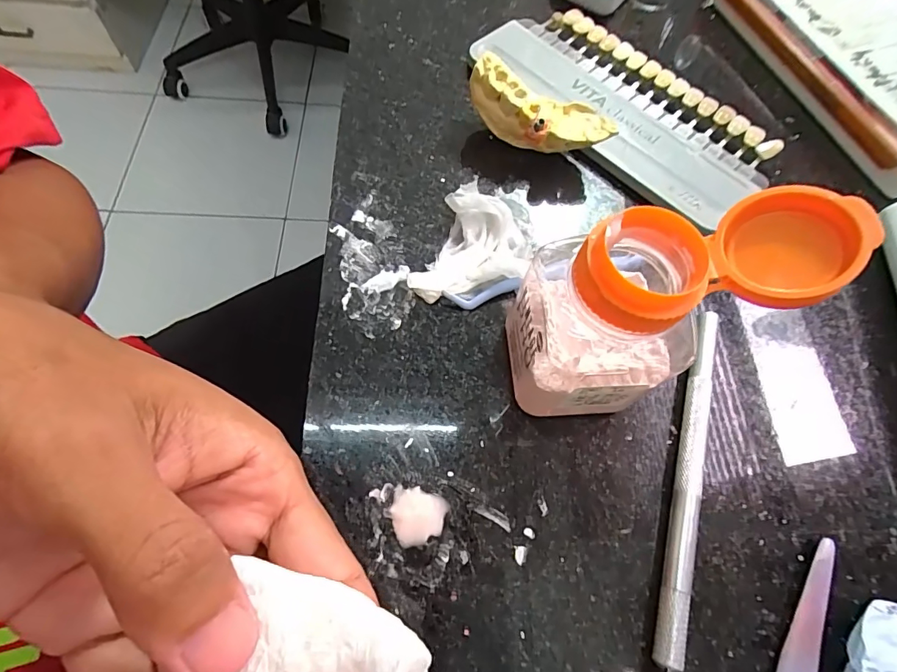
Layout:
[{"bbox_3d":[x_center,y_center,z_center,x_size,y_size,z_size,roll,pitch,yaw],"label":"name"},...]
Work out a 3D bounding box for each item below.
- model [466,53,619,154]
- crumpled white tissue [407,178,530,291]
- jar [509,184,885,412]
[{"bbox_3d":[0.039,-0.095,0.195,0.059,0.029,0.023,34,67,11],"label":"model"},{"bbox_3d":[0.011,-0.033,0.175,0.037,0.011,0.045,22,69,6],"label":"crumpled white tissue"},{"bbox_3d":[0.055,-0.007,0.132,0.069,0.073,0.042,-12,67,-10],"label":"jar"}]

